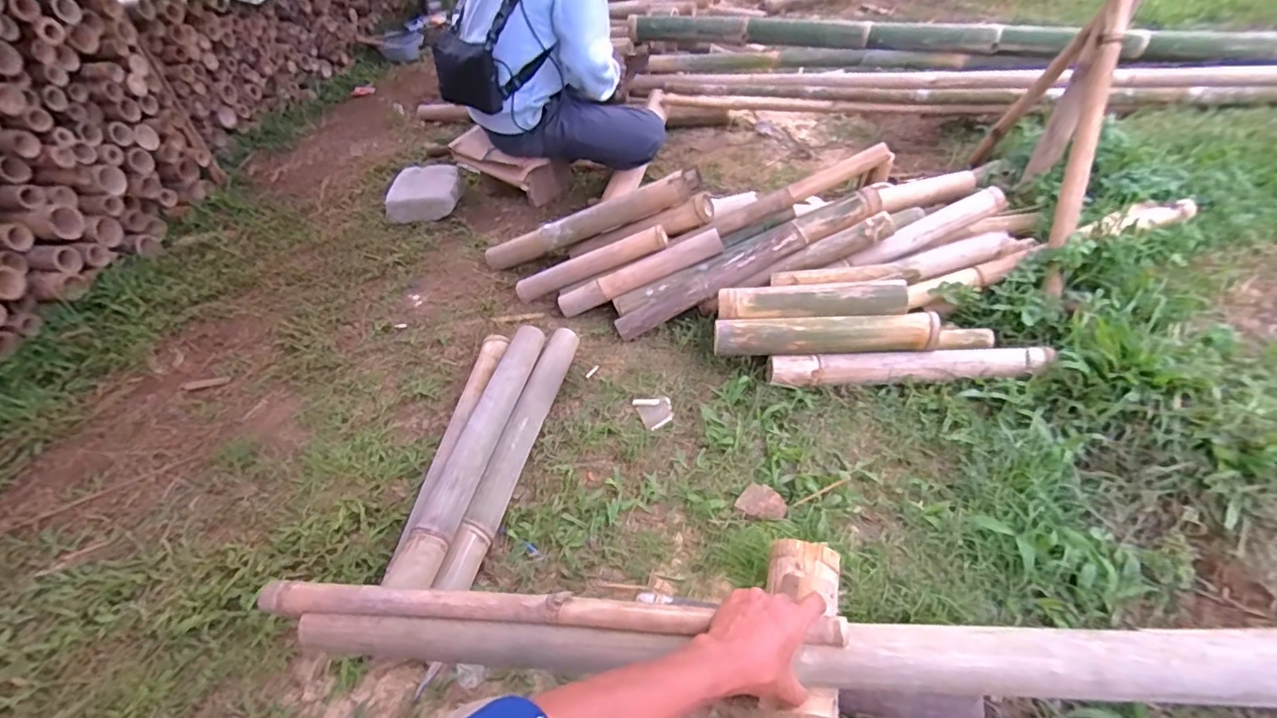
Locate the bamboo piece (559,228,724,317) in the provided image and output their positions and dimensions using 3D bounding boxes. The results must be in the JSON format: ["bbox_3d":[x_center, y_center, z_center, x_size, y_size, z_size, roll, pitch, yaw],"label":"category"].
[{"bbox_3d":[-0.001,-0.198,1.326,0.413,0.047,0.054,-22,44,12],"label":"bamboo piece"}]

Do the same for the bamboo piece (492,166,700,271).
[{"bbox_3d":[-0.132,-0.343,1.413,0.596,0.076,0.074,-17,43,18],"label":"bamboo piece"}]

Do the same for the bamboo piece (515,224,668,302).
[{"bbox_3d":[-0.122,-0.228,1.368,0.404,0.049,0.055,-18,42,20],"label":"bamboo piece"}]

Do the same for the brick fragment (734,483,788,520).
[{"bbox_3d":[0.214,0.245,0.966,0.077,0.020,0.063,21,49,25],"label":"brick fragment"}]

